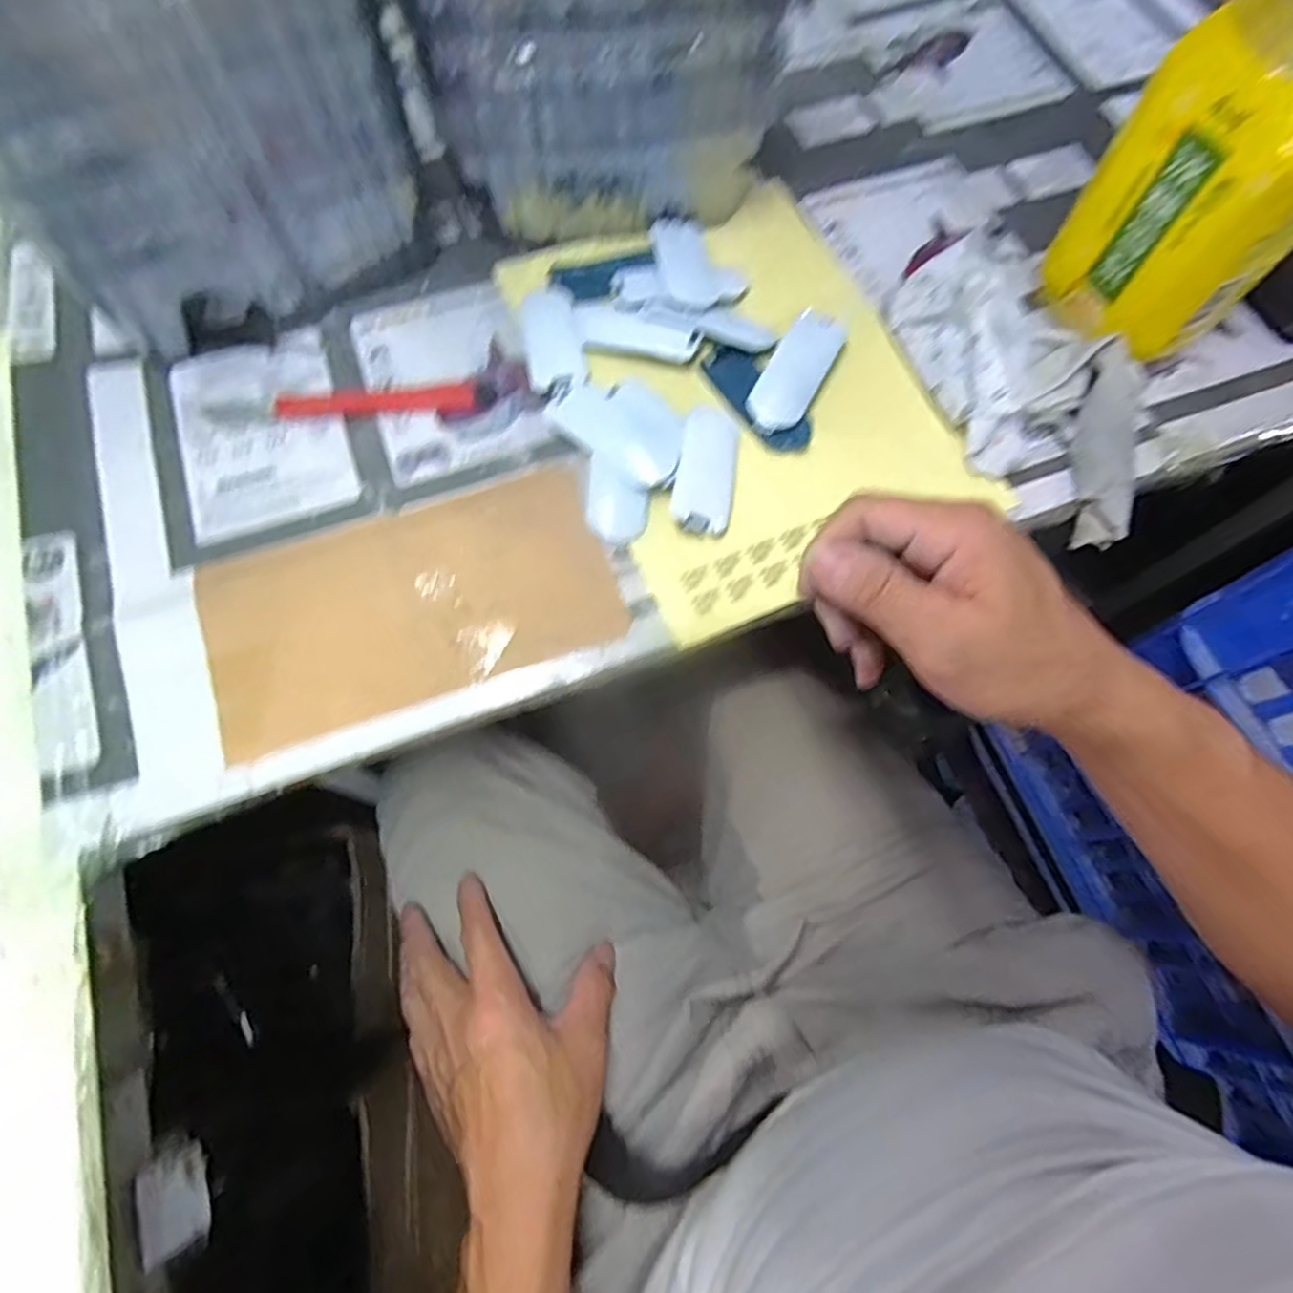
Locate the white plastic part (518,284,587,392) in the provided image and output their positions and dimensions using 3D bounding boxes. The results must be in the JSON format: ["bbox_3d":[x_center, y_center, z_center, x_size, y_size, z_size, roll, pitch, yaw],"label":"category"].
[{"bbox_3d":[-0.058,-0.188,0.411,0.034,0.011,0.083,-11,70,-5],"label":"white plastic part"}]

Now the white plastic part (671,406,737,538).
[{"bbox_3d":[0.033,-0.100,0.377,0.032,0.013,0.084,8,70,2],"label":"white plastic part"}]

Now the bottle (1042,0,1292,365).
[{"bbox_3d":[0.291,-0.242,0.339,0.077,0.193,0.092,-26,72,-10],"label":"bottle"}]

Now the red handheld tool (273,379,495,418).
[{"bbox_3d":[-0.154,-0.146,0.400,0.126,0.004,0.019,-7,70,-3],"label":"red handheld tool"}]

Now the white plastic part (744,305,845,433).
[{"bbox_3d":[0.090,-0.164,0.403,0.033,0.014,0.086,27,72,9],"label":"white plastic part"}]

